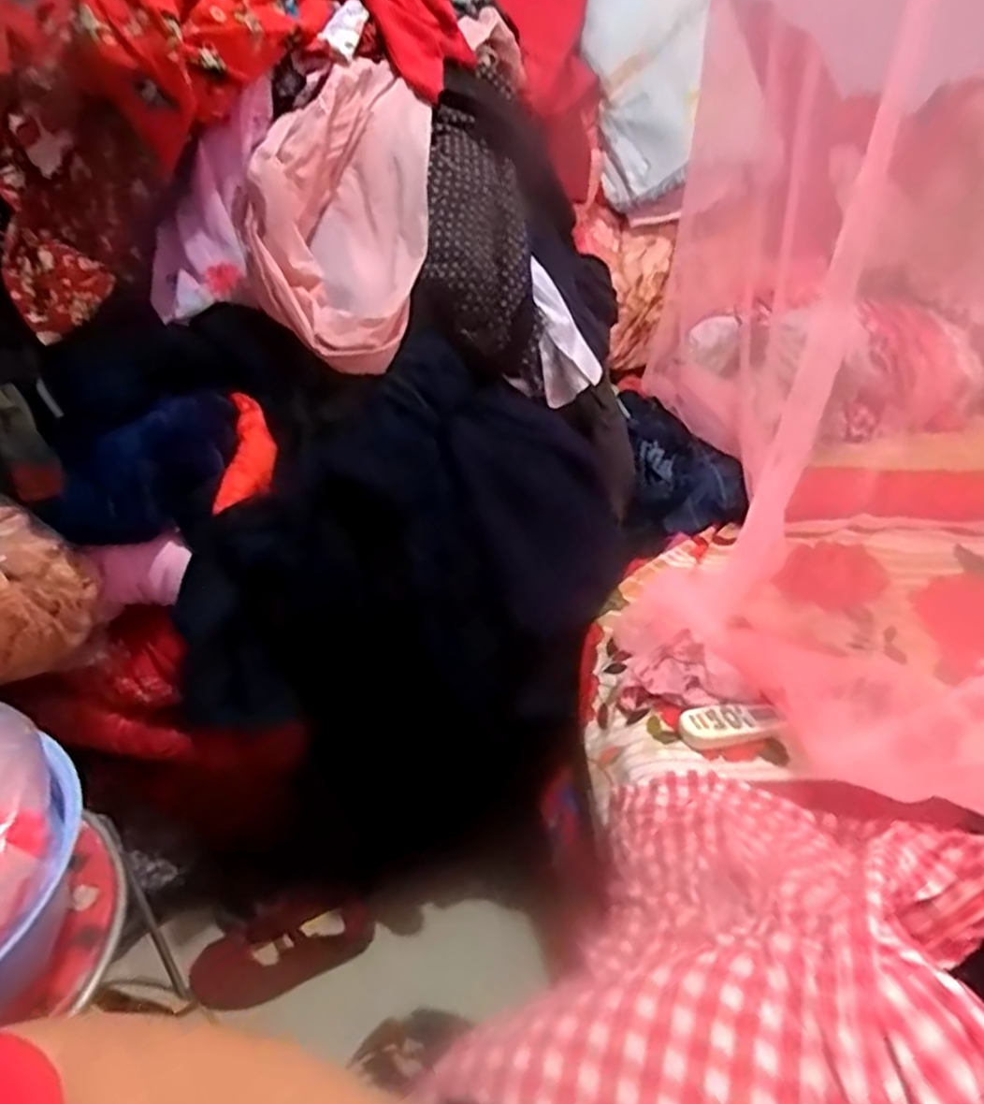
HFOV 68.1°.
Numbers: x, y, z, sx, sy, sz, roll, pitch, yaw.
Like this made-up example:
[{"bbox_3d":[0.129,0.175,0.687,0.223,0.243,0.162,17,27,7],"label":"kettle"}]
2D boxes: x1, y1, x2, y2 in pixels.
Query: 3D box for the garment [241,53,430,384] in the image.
[{"bbox_3d":[-0.161,-0.362,0.774,0.182,0.338,0.074,9,-8,-11],"label":"garment"}]

